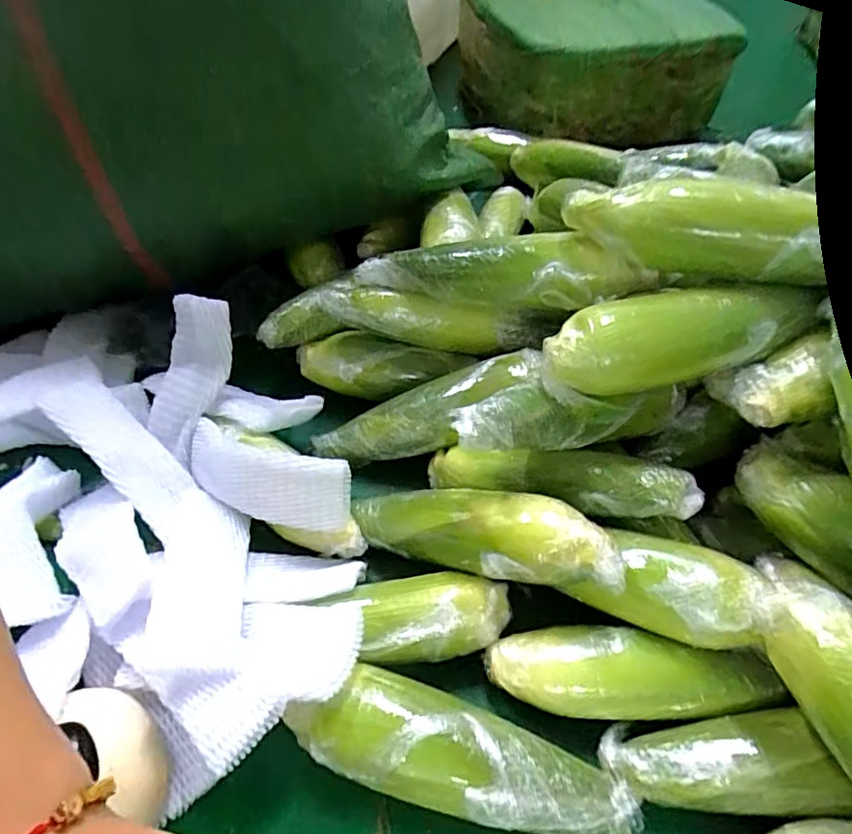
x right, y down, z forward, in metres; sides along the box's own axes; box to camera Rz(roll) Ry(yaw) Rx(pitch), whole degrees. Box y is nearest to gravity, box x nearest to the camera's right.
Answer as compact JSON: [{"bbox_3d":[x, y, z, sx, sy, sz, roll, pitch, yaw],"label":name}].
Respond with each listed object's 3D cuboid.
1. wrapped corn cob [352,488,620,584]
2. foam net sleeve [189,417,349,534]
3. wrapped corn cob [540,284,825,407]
[{"bbox_3d":[0.029,0.085,0.436,0.228,0.043,0.057,-1,47,36],"label":"wrapped corn cob"},{"bbox_3d":[-0.140,0.049,0.472,0.181,0.061,0.030,11,15,28],"label":"foam net sleeve"},{"bbox_3d":[0.174,-0.059,0.401,0.183,0.055,0.050,-11,53,-6],"label":"wrapped corn cob"}]

